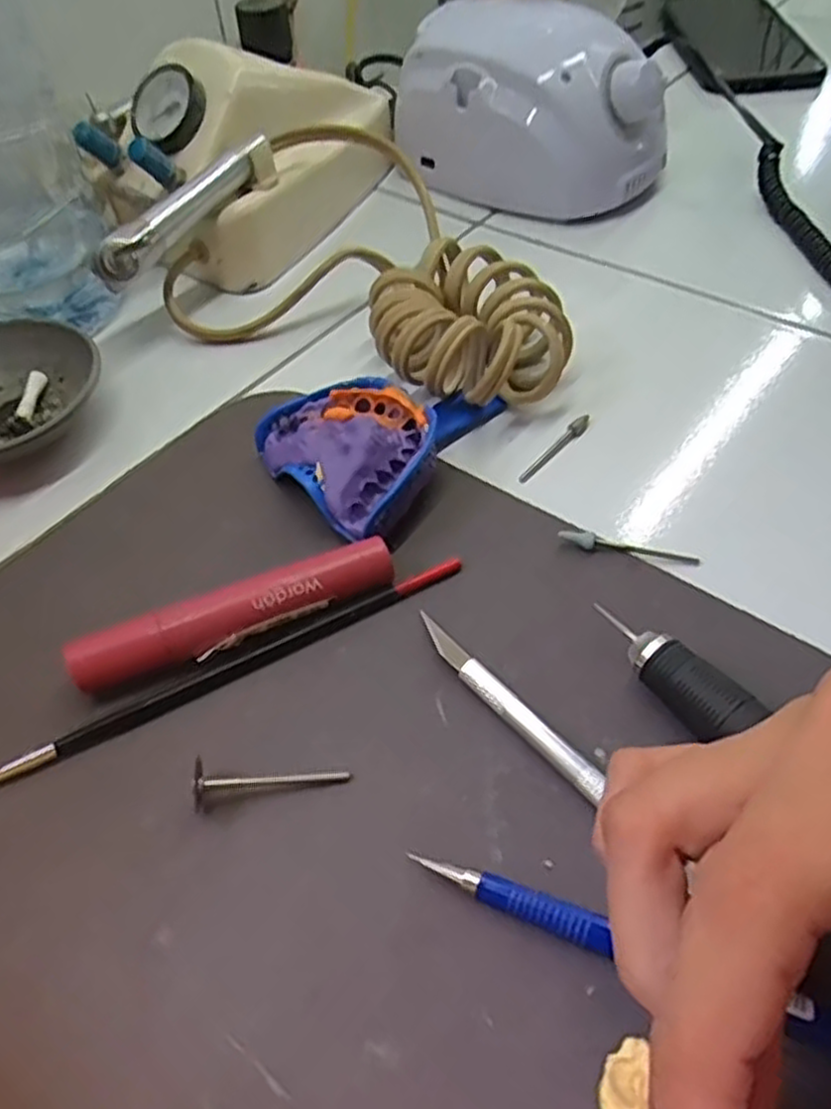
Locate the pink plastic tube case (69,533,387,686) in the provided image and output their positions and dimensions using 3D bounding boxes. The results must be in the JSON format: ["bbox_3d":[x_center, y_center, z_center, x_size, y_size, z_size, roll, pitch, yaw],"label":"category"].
[{"bbox_3d":[-0.058,0.021,0.250,0.105,0.018,0.014,-20,52,-11],"label":"pink plastic tube case"}]

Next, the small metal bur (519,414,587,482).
[{"bbox_3d":[0.057,-0.042,0.307,0.007,0.007,0.044,31,59,27],"label":"small metal bur"}]

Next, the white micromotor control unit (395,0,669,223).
[{"bbox_3d":[0.061,-0.249,0.423,0.135,0.080,0.079,36,62,29],"label":"white micromotor control unit"}]

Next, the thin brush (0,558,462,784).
[{"bbox_3d":[-0.061,0.037,0.245,0.170,0.005,0.007,-24,53,-15],"label":"thin brush"}]

